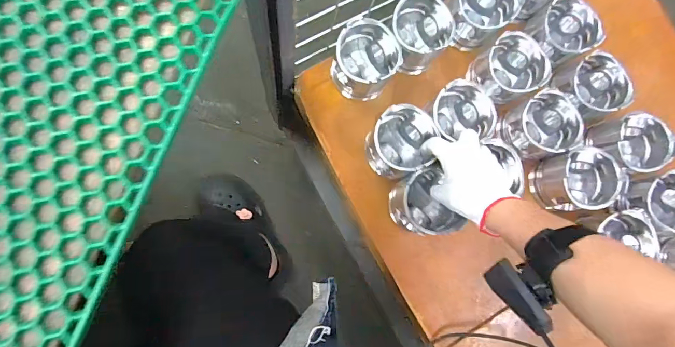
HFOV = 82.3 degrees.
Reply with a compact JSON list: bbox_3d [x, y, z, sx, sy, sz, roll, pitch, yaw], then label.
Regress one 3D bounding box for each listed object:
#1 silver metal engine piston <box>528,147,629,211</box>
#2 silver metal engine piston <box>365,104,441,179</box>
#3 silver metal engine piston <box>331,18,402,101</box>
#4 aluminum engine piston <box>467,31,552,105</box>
[{"bbox_3d":[0.352,0.010,0.571,0.090,0.073,0.083,-9,84,-7],"label":"silver metal engine piston"},{"bbox_3d":[0.088,-0.043,0.558,0.081,0.097,0.085,1,83,-6],"label":"silver metal engine piston"},{"bbox_3d":[0.039,-0.162,0.564,0.085,0.101,0.086,1,83,-6],"label":"silver metal engine piston"},{"bbox_3d":[0.258,-0.156,0.576,0.094,0.070,0.088,1,83,-6],"label":"aluminum engine piston"}]

